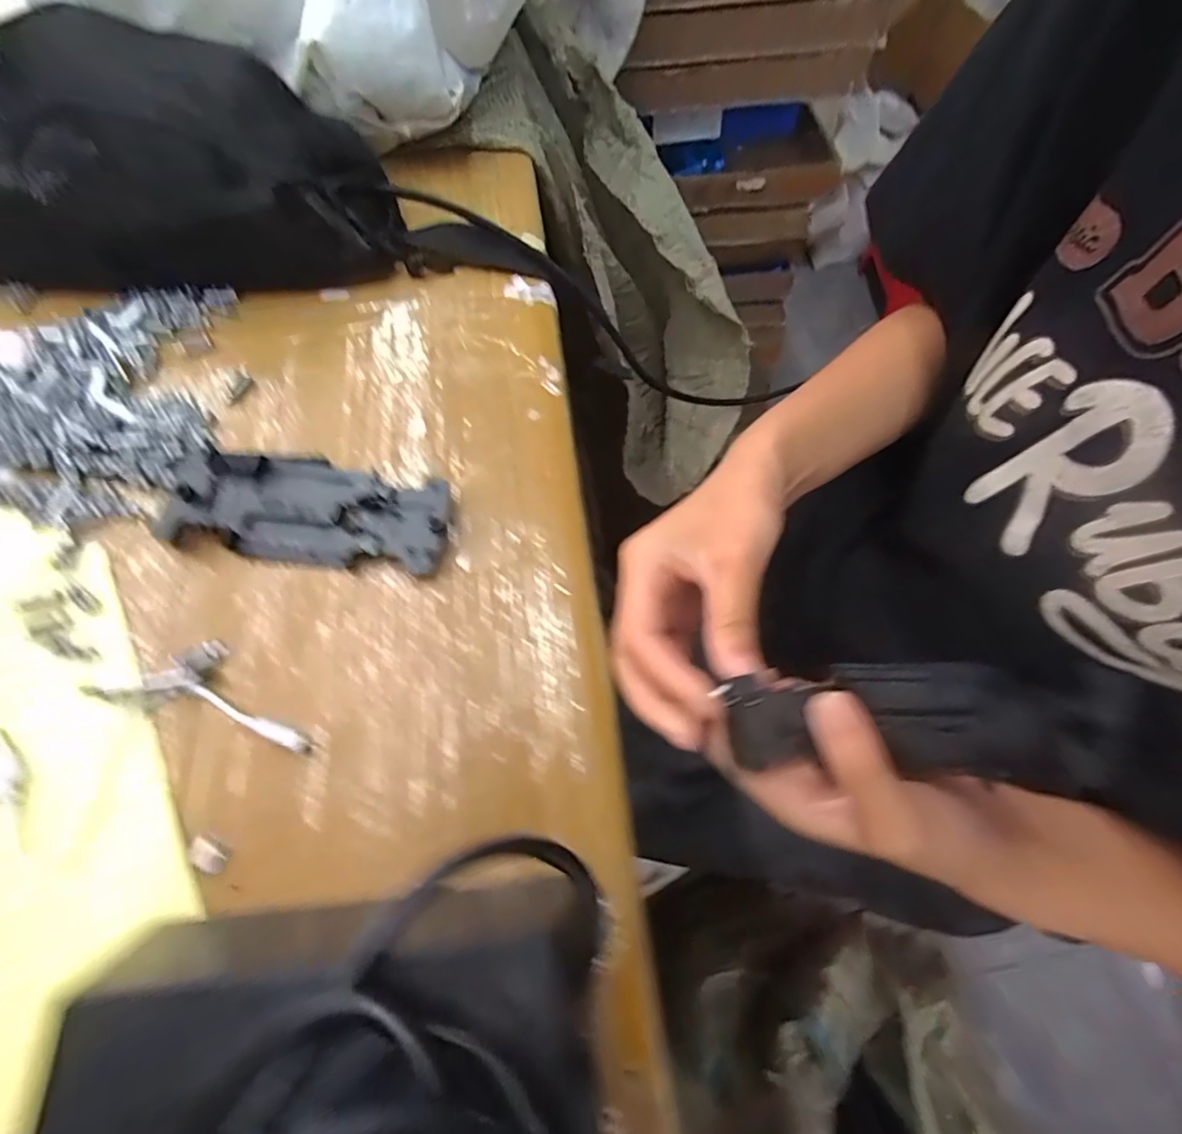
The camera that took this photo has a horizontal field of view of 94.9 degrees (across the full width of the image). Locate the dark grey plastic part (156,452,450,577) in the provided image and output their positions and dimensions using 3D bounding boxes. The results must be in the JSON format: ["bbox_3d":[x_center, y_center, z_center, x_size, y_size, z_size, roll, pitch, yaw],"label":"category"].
[{"bbox_3d":[-0.127,-0.027,0.245,0.125,0.010,0.053,6,65,1],"label":"dark grey plastic part"}]

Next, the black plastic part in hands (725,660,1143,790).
[{"bbox_3d":[0.115,0.056,0.198,0.126,0.028,0.035,-2,64,12],"label":"black plastic part in hands"}]

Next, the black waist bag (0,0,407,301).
[{"bbox_3d":[-0.247,-0.228,0.299,0.270,0.077,0.134,1,65,-1],"label":"black waist bag"}]

